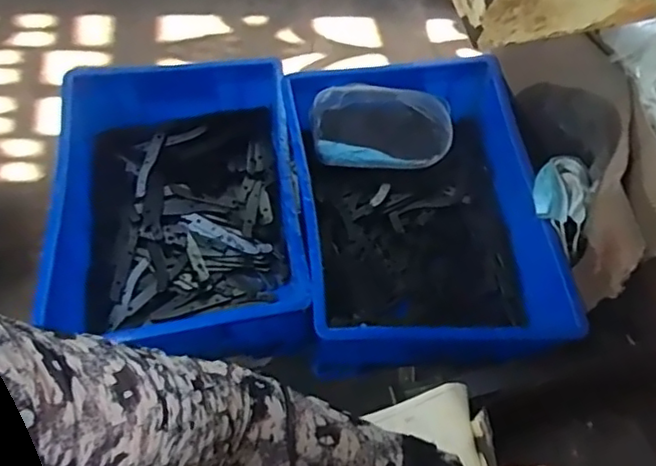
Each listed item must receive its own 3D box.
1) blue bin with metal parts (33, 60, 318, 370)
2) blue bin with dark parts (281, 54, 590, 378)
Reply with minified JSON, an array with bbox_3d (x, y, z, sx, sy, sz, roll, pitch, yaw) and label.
[{"bbox_3d":[-0.190,-0.034,0.787,0.301,0.133,0.388,-7,62,-3],"label":"blue bin with metal parts"},{"bbox_3d":[0.113,-0.030,0.783,0.313,0.130,0.395,-3,62,-1],"label":"blue bin with dark parts"}]

